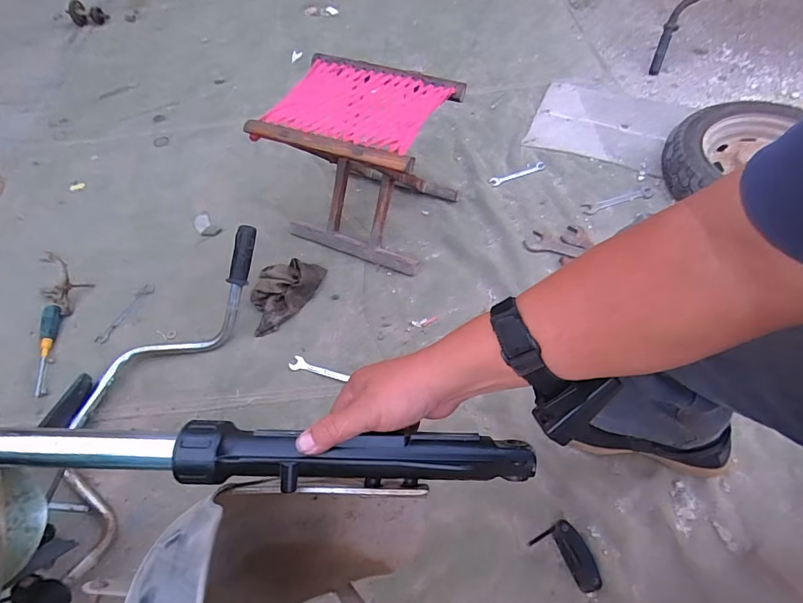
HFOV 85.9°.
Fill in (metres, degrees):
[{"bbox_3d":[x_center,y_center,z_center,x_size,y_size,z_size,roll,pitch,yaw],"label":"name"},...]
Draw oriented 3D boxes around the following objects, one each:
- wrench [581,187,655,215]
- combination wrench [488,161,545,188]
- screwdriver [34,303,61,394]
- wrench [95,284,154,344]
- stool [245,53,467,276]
[{"bbox_3d":[0.494,-0.229,0.989,0.166,0.011,0.035,-14,57,-4],"label":"wrench"},{"bbox_3d":[0.288,-0.316,1.067,0.147,0.004,0.028,-19,57,-7],"label":"combination wrench"},{"bbox_3d":[-0.734,0.097,0.884,0.029,0.026,0.201,-13,57,-3],"label":"screwdriver"},{"bbox_3d":[-0.601,0.025,0.941,0.034,0.013,0.157,14,59,14],"label":"wrench"},{"bbox_3d":[-0.077,-0.278,0.896,0.320,0.302,0.235,20,61,18],"label":"stool"}]

